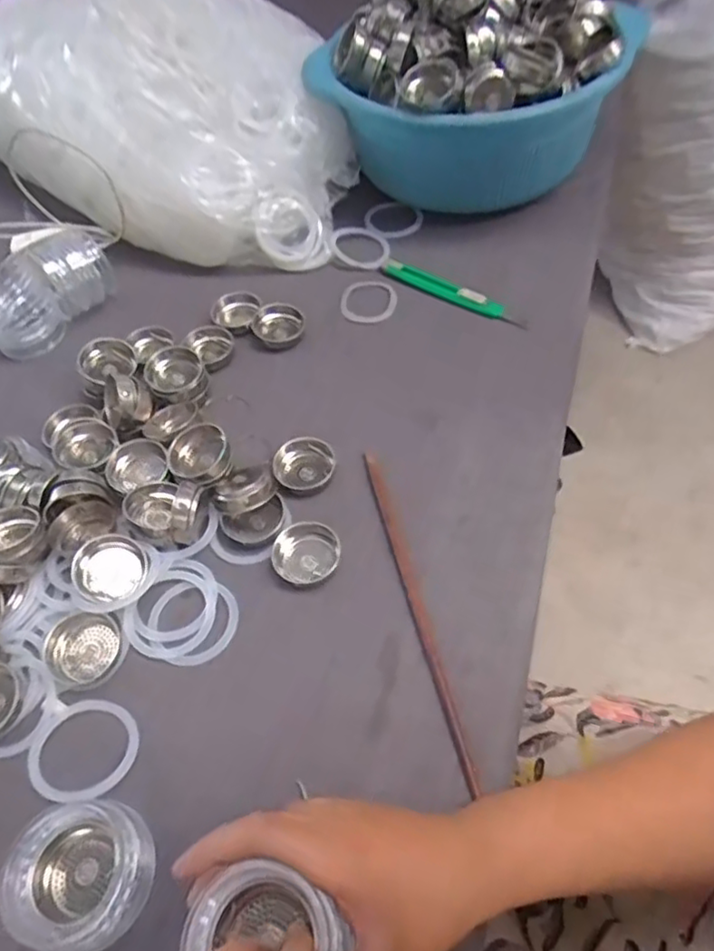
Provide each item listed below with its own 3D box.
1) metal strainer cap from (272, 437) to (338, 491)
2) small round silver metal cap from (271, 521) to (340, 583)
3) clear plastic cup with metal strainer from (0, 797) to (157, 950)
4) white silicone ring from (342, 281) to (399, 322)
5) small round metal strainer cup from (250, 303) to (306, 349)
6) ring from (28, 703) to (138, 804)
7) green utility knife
[{"bbox_3d":[-0.038,-0.009,0.463,0.044,0.014,0.038,-12,56,-3],"label":"metal strainer cap"},{"bbox_3d":[-0.034,0.052,0.428,0.044,0.021,0.038,-25,58,-12],"label":"small round silver metal cap"},{"bbox_3d":[-0.142,0.202,0.322,0.065,0.027,0.064,-2,56,3],"label":"clear plastic cup with metal strainer"},{"bbox_3d":[0.011,-0.157,0.564,0.049,0.004,0.051,-2,56,3],"label":"white silicone ring"},{"bbox_3d":[-0.068,-0.129,0.543,0.042,0.012,0.044,-2,56,3],"label":"small round metal strainer cup"},{"bbox_3d":[-0.157,0.156,0.360,0.059,0.007,0.055,-2,56,3],"label":"ring"},{"bbox_3d":[0.083,-0.159,0.548,0.139,0.017,0.013,33,65,23],"label":"green utility knife"}]

